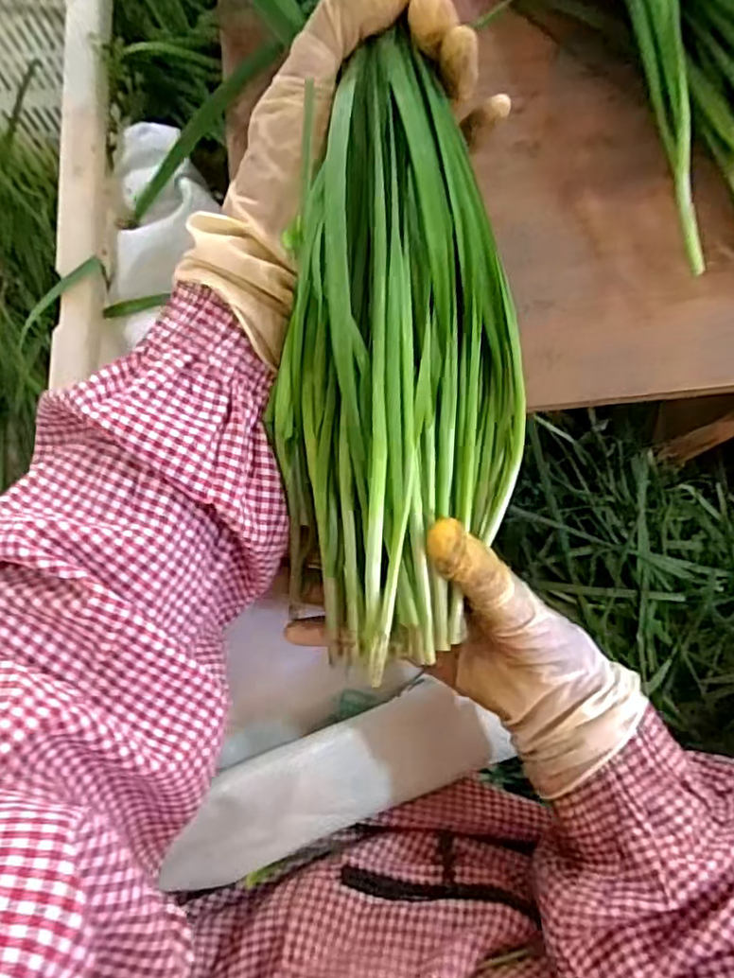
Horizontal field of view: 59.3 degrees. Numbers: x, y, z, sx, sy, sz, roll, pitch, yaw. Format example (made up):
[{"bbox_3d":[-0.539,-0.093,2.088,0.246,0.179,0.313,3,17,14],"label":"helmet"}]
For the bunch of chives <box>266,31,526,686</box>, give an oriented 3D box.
[{"bbox_3d":[0.015,-0.049,0.246,0.091,0.037,0.220,1,98,1],"label":"bunch of chives"}]

